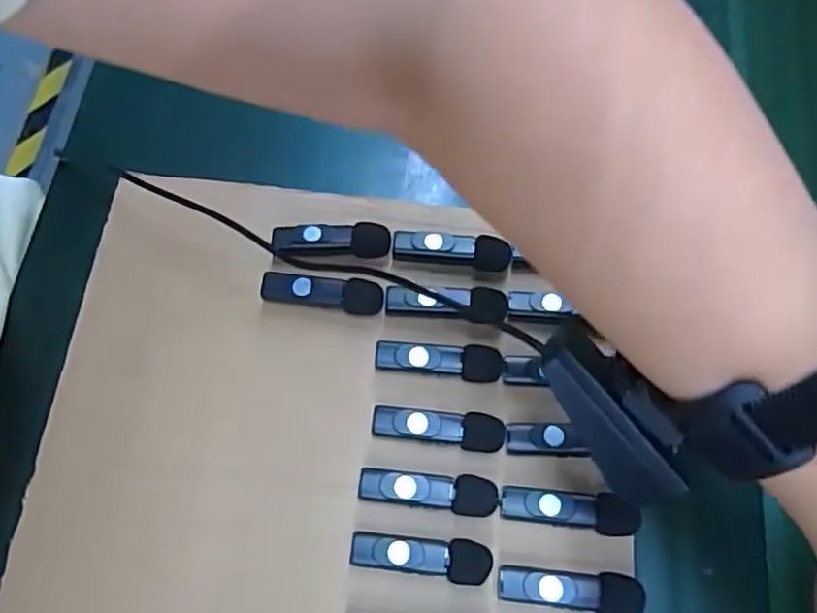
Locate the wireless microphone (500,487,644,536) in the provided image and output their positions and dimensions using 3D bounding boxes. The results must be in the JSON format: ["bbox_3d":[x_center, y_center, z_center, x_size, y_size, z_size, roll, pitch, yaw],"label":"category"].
[{"bbox_3d":[0.078,0.098,0.306,0.065,0.013,0.018,10,69,-1],"label":"wireless microphone"}]

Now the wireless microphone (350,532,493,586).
[{"bbox_3d":[0.006,0.118,0.298,0.064,0.013,0.018,6,69,-3],"label":"wireless microphone"}]

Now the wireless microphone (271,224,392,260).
[{"bbox_3d":[-0.043,-0.036,0.354,0.064,0.015,0.017,0,69,-5],"label":"wireless microphone"}]

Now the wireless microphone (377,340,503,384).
[{"bbox_3d":[0.016,0.028,0.331,0.065,0.015,0.017,6,69,-3],"label":"wireless microphone"}]

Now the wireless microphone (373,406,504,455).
[{"bbox_3d":[0.015,0.061,0.320,0.065,0.014,0.017,8,69,-2],"label":"wireless microphone"}]

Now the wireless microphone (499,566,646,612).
[{"bbox_3d":[0.074,0.131,0.292,0.064,0.011,0.018,7,69,-2],"label":"wireless microphone"}]

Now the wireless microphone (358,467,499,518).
[{"bbox_3d":[0.010,0.090,0.309,0.066,0.015,0.018,6,69,-2],"label":"wireless microphone"}]

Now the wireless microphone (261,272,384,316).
[{"bbox_3d":[-0.046,-0.007,0.344,0.065,0.013,0.016,7,69,-2],"label":"wireless microphone"}]

